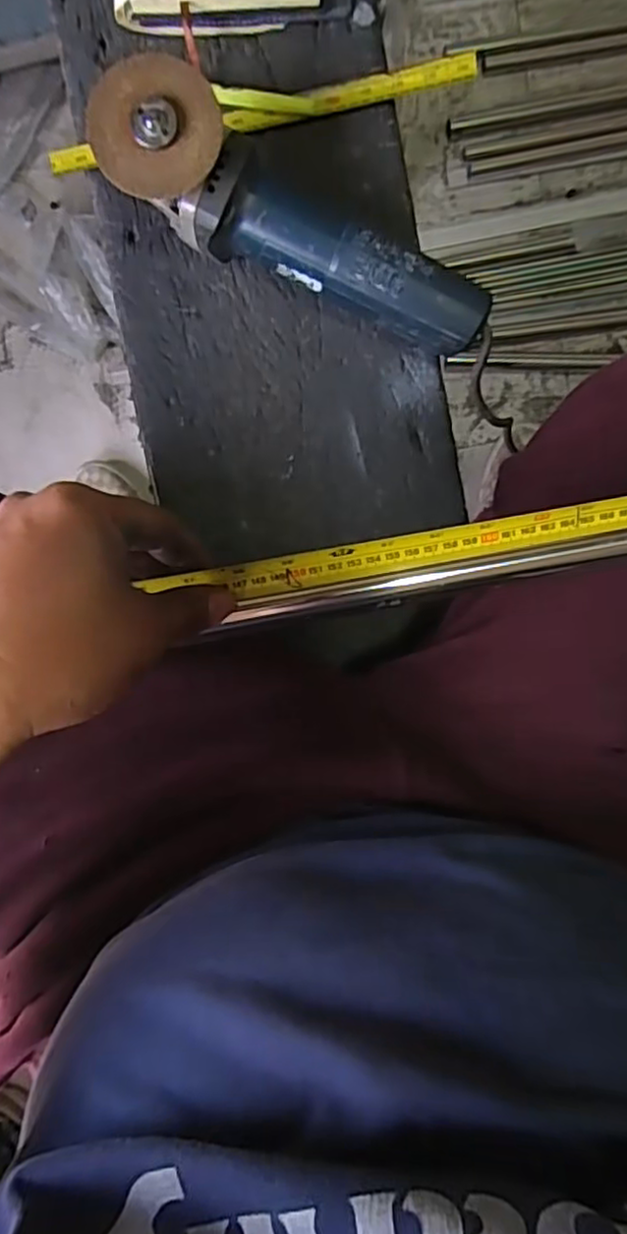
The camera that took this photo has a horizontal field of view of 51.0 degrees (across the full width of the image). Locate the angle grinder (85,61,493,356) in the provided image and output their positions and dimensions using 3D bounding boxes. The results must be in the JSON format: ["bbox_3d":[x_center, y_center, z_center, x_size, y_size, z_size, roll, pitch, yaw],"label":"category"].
[{"bbox_3d":[-0.008,-0.276,0.472,0.284,0.100,0.077,26,97,-2],"label":"angle grinder"}]

